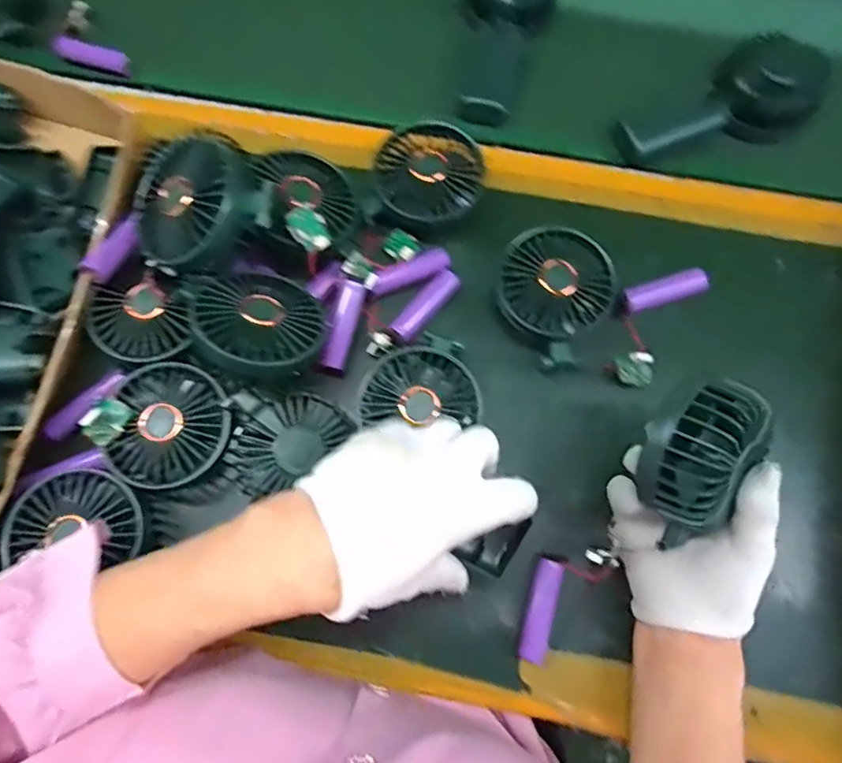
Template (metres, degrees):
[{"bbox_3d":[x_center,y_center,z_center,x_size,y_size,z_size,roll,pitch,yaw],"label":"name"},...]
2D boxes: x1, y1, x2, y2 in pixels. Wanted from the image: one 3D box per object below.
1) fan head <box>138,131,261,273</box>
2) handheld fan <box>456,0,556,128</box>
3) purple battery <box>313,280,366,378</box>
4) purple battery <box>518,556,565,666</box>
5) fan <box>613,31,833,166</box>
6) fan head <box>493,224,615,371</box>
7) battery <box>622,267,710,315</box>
[{"bbox_3d":[-0.147,-0.118,0.386,0.088,0.036,0.091,-42,74,12],"label":"fan head"},{"bbox_3d":[0.072,-0.310,0.520,0.075,0.054,0.163,13,90,3],"label":"handheld fan"},{"bbox_3d":[-0.059,-0.040,0.429,0.020,0.015,0.072,17,86,4],"label":"purple battery"},{"bbox_3d":[0.083,0.157,0.393,0.018,0.015,0.067,16,73,4],"label":"purple battery"},{"bbox_3d":[0.256,-0.239,0.495,0.169,0.037,0.084,-19,73,11],"label":"fan"},{"bbox_3d":[0.099,-0.069,0.432,0.084,0.029,0.089,0,72,-1],"label":"fan head"},{"bbox_3d":[0.192,-0.070,0.455,0.070,0.017,0.020,-18,73,-6],"label":"battery"}]

